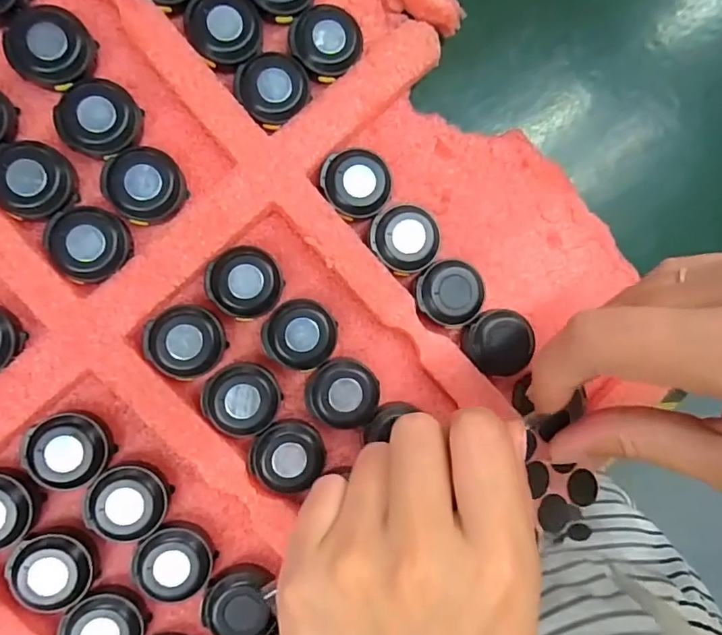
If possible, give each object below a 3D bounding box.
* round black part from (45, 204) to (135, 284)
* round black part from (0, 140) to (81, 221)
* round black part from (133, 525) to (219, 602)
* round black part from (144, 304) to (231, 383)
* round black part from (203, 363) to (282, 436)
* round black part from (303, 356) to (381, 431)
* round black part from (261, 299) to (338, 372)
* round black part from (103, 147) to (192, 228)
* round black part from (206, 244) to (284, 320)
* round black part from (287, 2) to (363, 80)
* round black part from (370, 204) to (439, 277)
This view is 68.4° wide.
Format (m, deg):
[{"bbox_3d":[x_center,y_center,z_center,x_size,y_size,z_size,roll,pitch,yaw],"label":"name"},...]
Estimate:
[{"bbox_3d":[-0.107,-0.030,0.209,0.029,0.009,0.031,0,90,-9],"label":"round black part"},{"bbox_3d":[-0.129,-0.054,0.206,0.031,0.011,0.029,0,90,-9],"label":"round black part"},{"bbox_3d":[-0.075,0.098,0.214,0.029,0.014,0.024,32,85,-8],"label":"round black part"},{"bbox_3d":[-0.071,0.010,0.217,0.029,0.012,0.030,0,90,-9],"label":"round black part"},{"bbox_3d":[-0.049,0.034,0.221,0.031,0.012,0.029,-2,91,-9],"label":"round black part"},{"bbox_3d":[-0.008,0.033,0.227,0.030,0.014,0.028,0,90,-9],"label":"round black part"},{"bbox_3d":[-0.025,0.007,0.224,0.030,0.013,0.028,0,90,-9],"label":"round black part"},{"bbox_3d":[-0.087,-0.053,0.215,0.029,0.014,0.031,0,90,-9],"label":"round black part"},{"bbox_3d":[-0.048,-0.015,0.221,0.029,0.012,0.030,0,90,-9],"label":"round black part"},{"bbox_3d":[-0.015,-0.117,0.228,0.030,0.014,0.027,-1,91,-9],"label":"round black part"},{"bbox_3d":[0.019,-0.034,0.232,0.029,0.013,0.029,0,90,-9],"label":"round black part"}]

